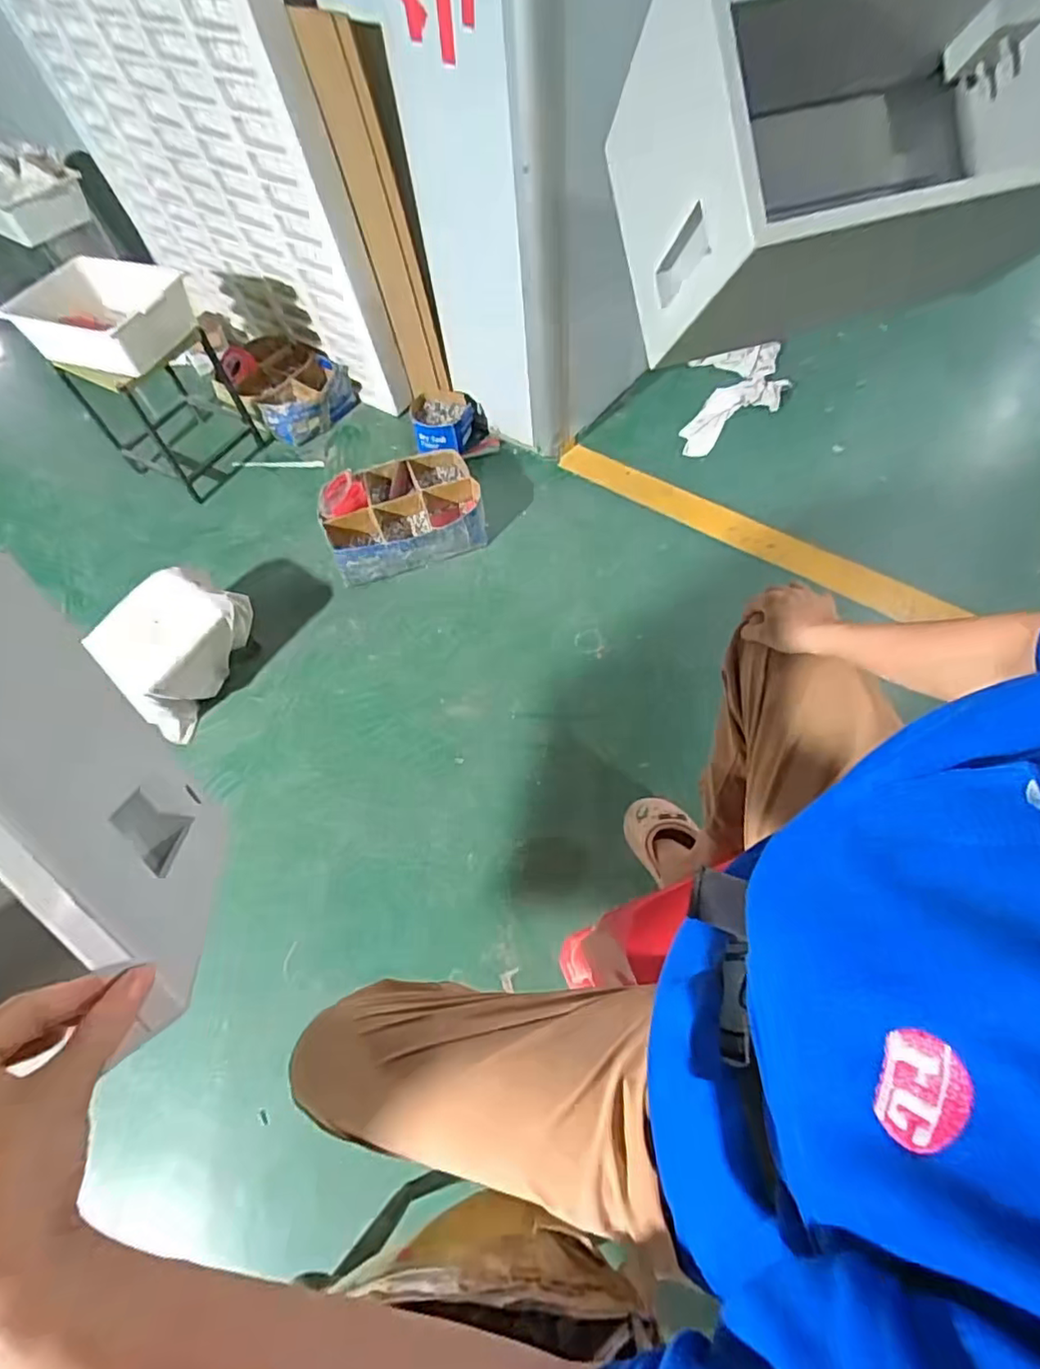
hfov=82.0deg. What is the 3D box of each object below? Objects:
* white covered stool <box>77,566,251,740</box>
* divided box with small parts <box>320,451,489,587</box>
[{"bbox_3d":[-0.711,-0.079,1.232,0.188,0.202,0.303,20,63,18],"label":"white covered stool"},{"bbox_3d":[-0.296,-0.438,1.523,0.391,0.135,0.283,-18,59,-4],"label":"divided box with small parts"}]

